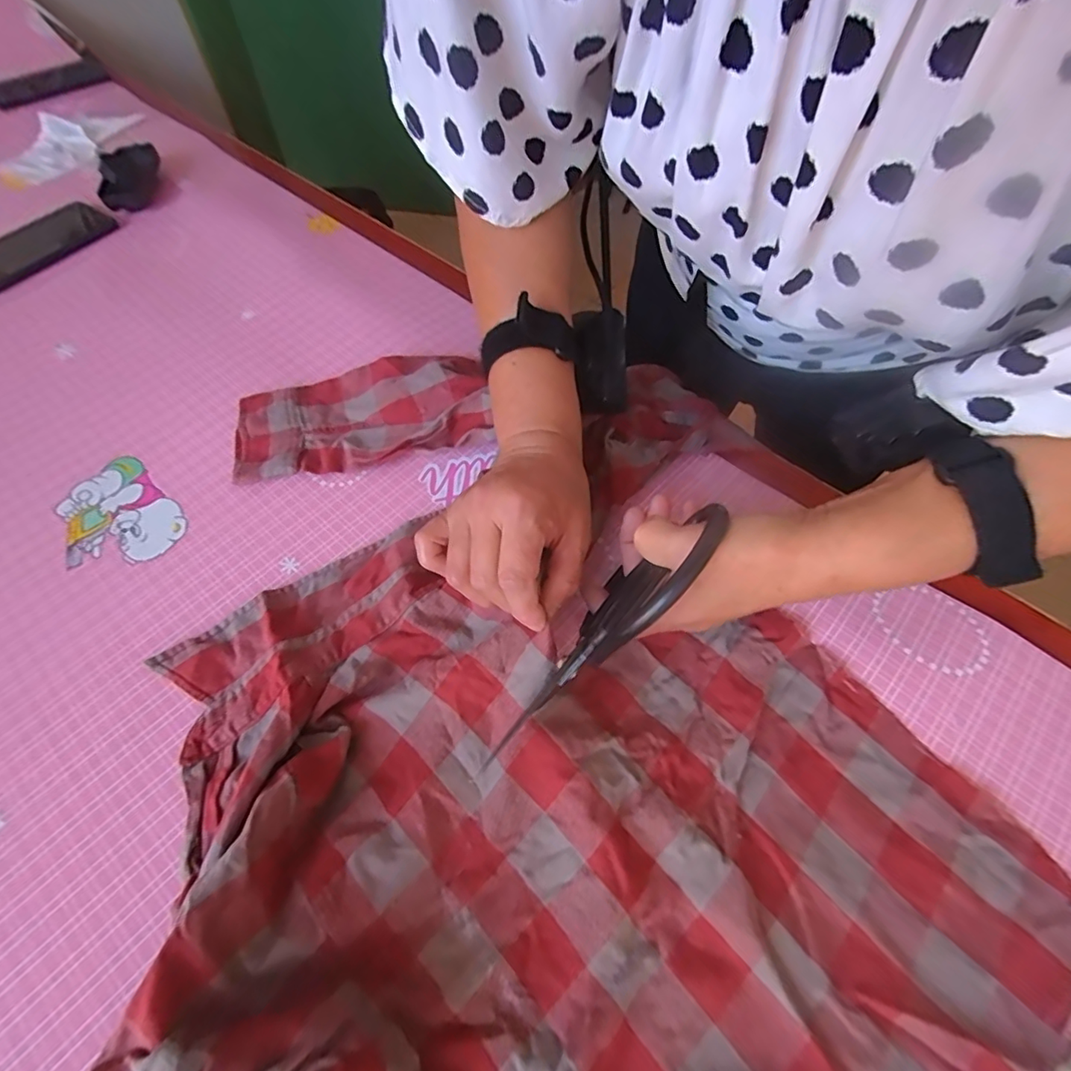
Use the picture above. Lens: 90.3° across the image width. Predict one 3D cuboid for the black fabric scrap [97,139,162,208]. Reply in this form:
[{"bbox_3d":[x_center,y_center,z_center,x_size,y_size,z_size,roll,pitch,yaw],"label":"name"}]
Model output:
[{"bbox_3d":[-0.481,-0.427,0.632,0.055,0.034,0.132,-17,60,-10],"label":"black fabric scrap"}]

